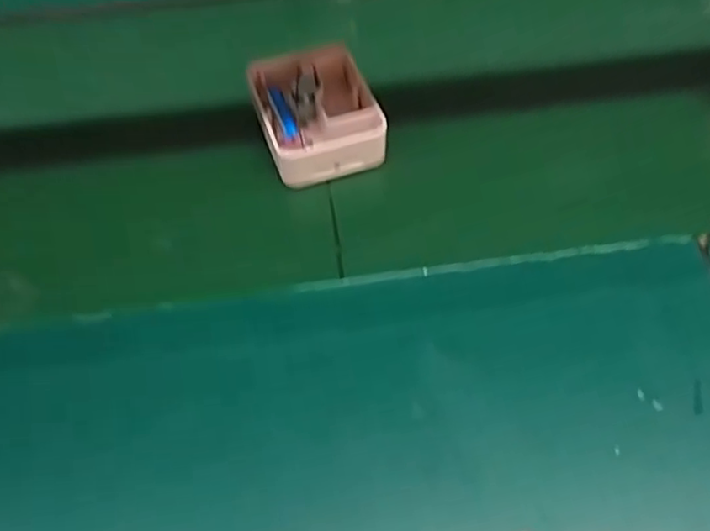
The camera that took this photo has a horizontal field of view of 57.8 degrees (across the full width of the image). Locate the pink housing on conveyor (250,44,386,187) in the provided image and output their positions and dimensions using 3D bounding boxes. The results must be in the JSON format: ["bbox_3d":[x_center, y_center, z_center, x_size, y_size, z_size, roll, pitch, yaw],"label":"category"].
[{"bbox_3d":[-0.035,-0.136,0.586,0.099,0.044,0.133,-16,58,-8],"label":"pink housing on conveyor"}]

